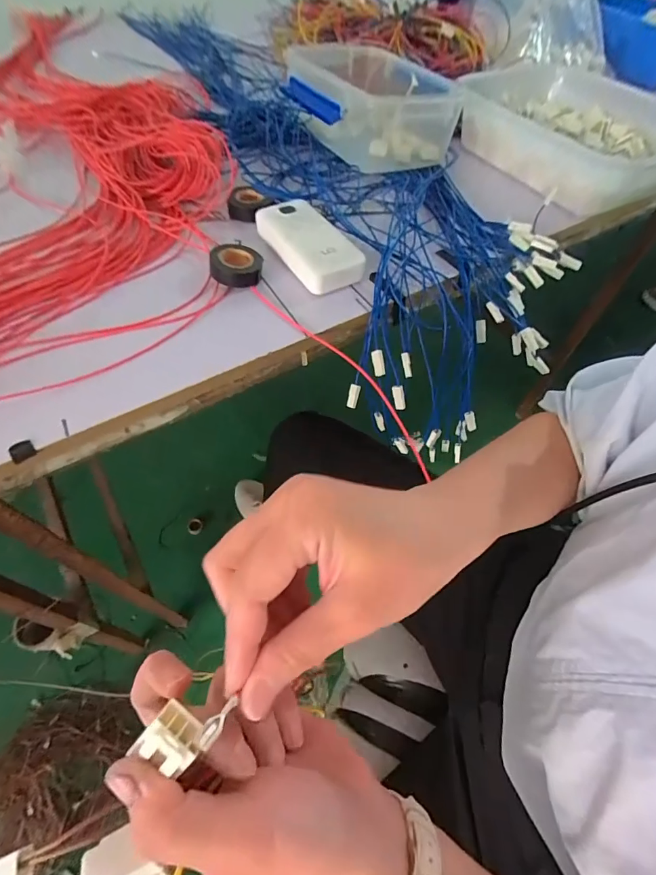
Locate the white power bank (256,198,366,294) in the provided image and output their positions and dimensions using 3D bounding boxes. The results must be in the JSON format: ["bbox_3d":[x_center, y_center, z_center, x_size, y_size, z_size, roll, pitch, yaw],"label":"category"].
[{"bbox_3d":[-0.020,-0.224,0.463,0.072,0.028,0.143,-29,63,-20],"label":"white power bank"}]

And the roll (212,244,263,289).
[{"bbox_3d":[-0.101,-0.191,0.447,0.054,0.021,0.058,1,57,-2],"label":"roll"}]

